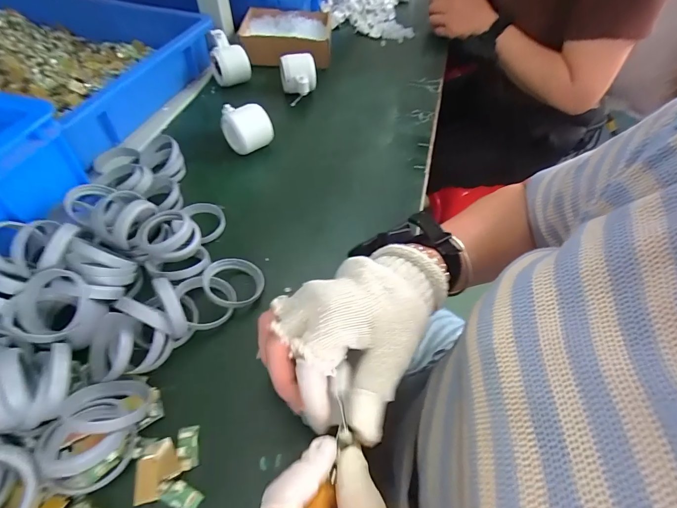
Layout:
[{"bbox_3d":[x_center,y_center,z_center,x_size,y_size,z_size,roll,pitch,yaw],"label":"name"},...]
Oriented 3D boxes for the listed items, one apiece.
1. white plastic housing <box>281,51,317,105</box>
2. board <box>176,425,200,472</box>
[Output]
[{"bbox_3d":[-0.067,-0.296,0.593,0.057,0.052,0.068,-5,56,-5],"label":"white plastic housing"},{"bbox_3d":[-0.121,0.156,0.284,0.016,0.004,0.031,-9,53,-9],"label":"board"}]

